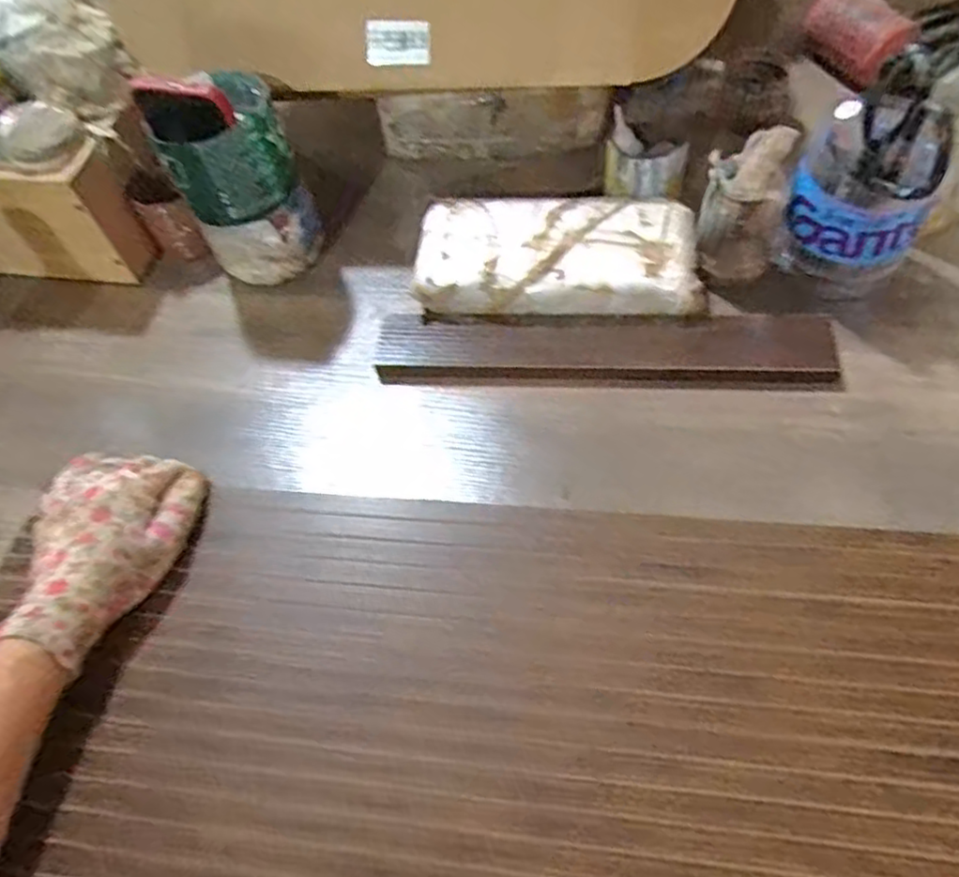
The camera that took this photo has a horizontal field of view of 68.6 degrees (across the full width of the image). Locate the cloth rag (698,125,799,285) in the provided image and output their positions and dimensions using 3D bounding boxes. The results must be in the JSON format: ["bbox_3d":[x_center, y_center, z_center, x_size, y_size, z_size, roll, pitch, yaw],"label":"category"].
[{"bbox_3d":[0.214,-0.187,0.573,0.067,0.104,0.069,16,61,16],"label":"cloth rag"}]

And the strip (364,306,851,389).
[{"bbox_3d":[0.100,-0.073,0.580,0.365,0.011,0.077,1,62,6],"label":"strip"}]

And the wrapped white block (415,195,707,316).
[{"bbox_3d":[0.065,-0.157,0.607,0.242,0.051,0.112,2,59,7],"label":"wrapped white block"}]

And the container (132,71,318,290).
[{"bbox_3d":[-0.212,-0.231,0.609,0.101,0.179,0.092,-23,59,-8],"label":"container"}]

